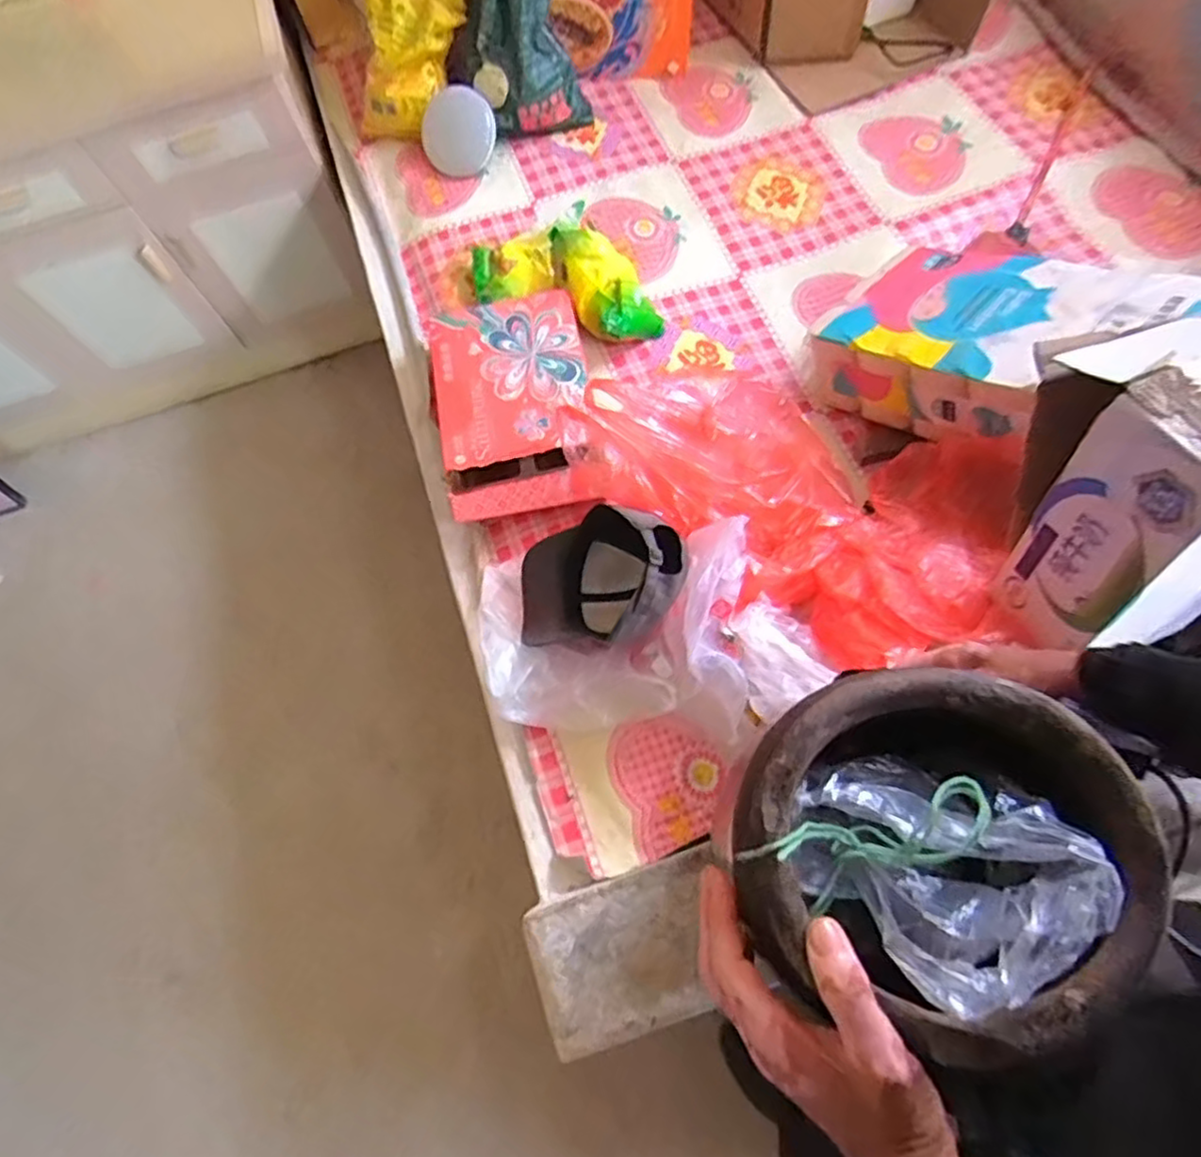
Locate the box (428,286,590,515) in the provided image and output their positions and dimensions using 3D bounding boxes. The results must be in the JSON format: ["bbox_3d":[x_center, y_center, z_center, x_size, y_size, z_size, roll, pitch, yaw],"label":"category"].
[{"bbox_3d":[-0.149,-0.286,1.096,0.250,0.058,0.405,-6,67,3],"label":"box"}]

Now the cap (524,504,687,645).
[{"bbox_3d":[-0.005,-0.006,0.927,0.214,0.164,0.166,-5,67,3],"label":"cap"}]

